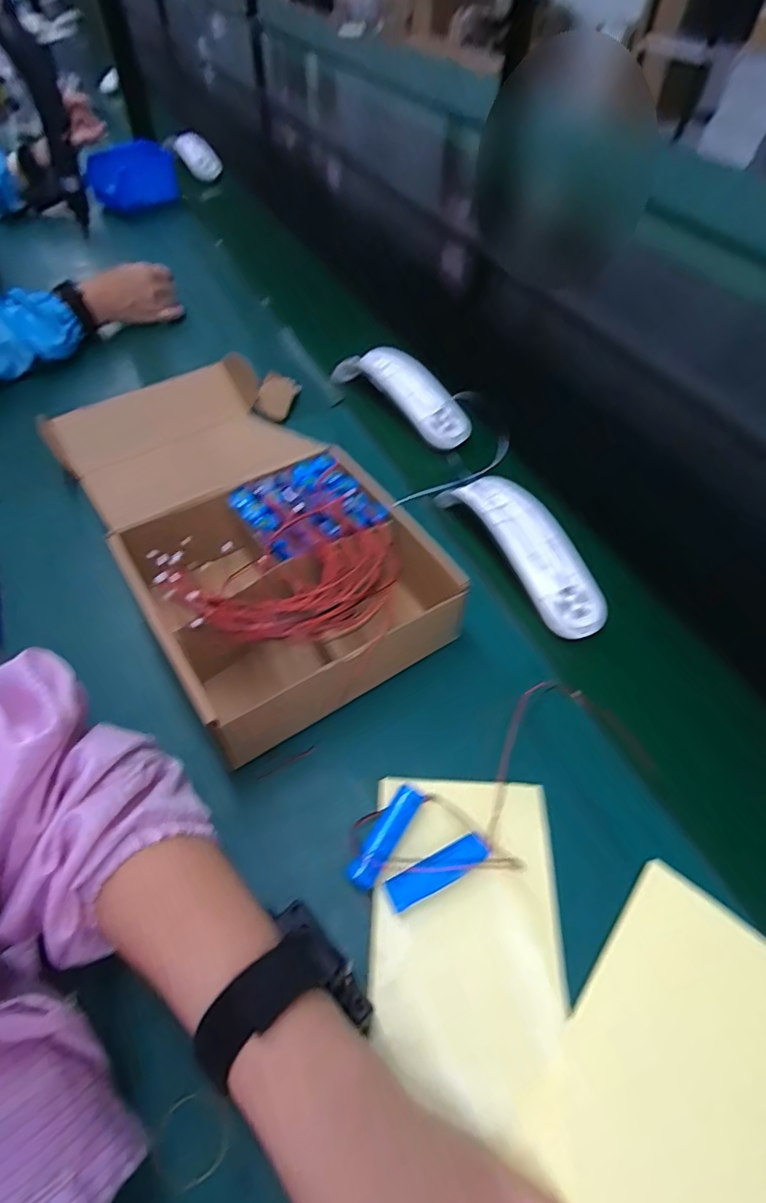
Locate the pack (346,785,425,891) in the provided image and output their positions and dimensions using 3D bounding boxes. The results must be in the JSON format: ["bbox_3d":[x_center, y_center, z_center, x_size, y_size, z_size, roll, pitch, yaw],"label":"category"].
[{"bbox_3d":[0.003,0.148,0.345,0.017,0.017,0.066,29,58,20],"label":"pack"}]

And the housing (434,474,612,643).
[{"bbox_3d":[0.130,-0.054,0.499,0.062,0.036,0.198,-22,56,-16],"label":"housing"}]

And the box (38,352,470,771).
[{"bbox_3d":[-0.137,-0.087,0.494,0.207,0.094,0.429,-29,59,-21],"label":"box"}]

